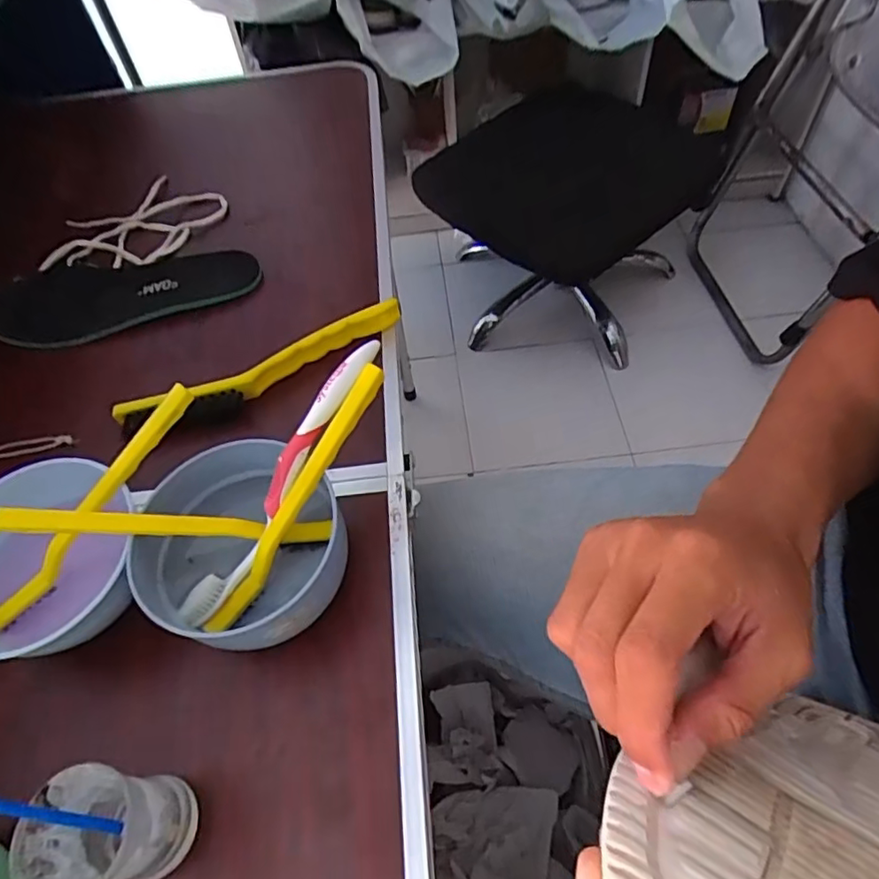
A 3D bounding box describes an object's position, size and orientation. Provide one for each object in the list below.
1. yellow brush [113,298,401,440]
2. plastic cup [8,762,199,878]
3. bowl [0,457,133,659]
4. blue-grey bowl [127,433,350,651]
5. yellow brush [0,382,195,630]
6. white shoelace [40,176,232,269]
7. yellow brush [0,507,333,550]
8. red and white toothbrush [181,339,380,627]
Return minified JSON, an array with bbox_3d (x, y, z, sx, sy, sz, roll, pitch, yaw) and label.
[{"bbox_3d":[-0.127,-0.048,0.433,0.215,0.030,0.027,-22,57,-10],"label":"yellow brush"},{"bbox_3d":[-0.145,0.173,0.260,0.048,0.058,0.046,-2,56,3],"label":"plastic cup"},{"bbox_3d":[-0.220,0.070,0.336,0.113,0.051,0.103,-7,56,0],"label":"bowl"},{"bbox_3d":[-0.106,0.066,0.329,0.108,0.055,0.114,-2,56,3],"label":"blue-grey bowl"},{"bbox_3d":[-0.195,0.038,0.331,0.012,0.019,0.169,40,93,26],"label":"yellow brush"},{"bbox_3d":[-0.288,-0.208,0.568,0.158,0.020,0.124,-1,56,4],"label":"white shoelace"},{"bbox_3d":[-0.143,0.048,0.321,0.164,0.017,0.011,6,54,-18],"label":"yellow brush"},{"bbox_3d":[-0.086,0.022,0.325,0.014,0.016,0.179,30,89,22],"label":"red and white toothbrush"}]

